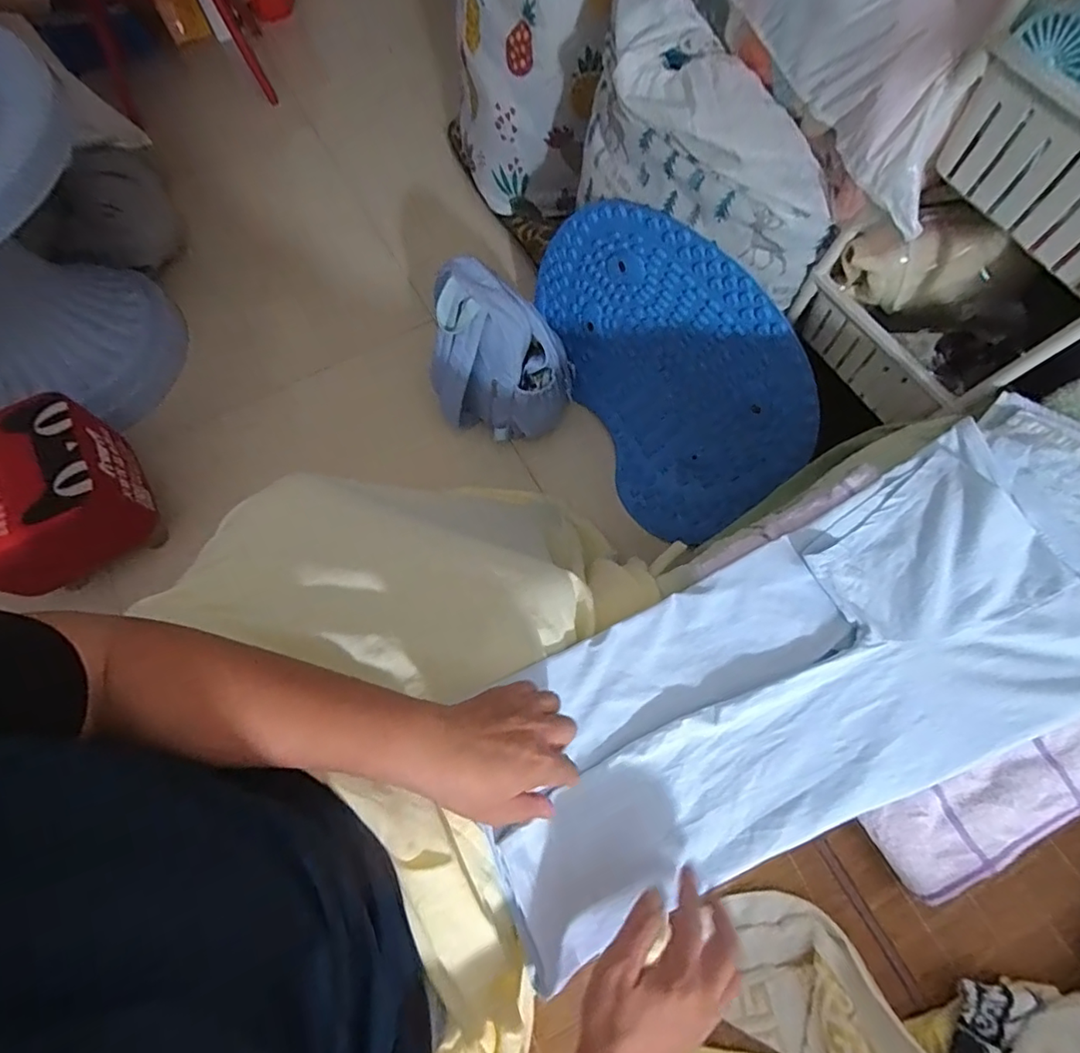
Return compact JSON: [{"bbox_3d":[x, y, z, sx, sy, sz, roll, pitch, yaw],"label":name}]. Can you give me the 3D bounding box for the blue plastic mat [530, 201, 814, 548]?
[{"bbox_3d":[0.173,-0.260,0.986,0.126,0.511,0.600,-37,73,-25],"label":"blue plastic mat"}]

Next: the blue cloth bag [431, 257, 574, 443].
[{"bbox_3d":[-0.076,-0.299,1.005,0.239,0.280,0.162,16,70,8],"label":"blue cloth bag"}]

